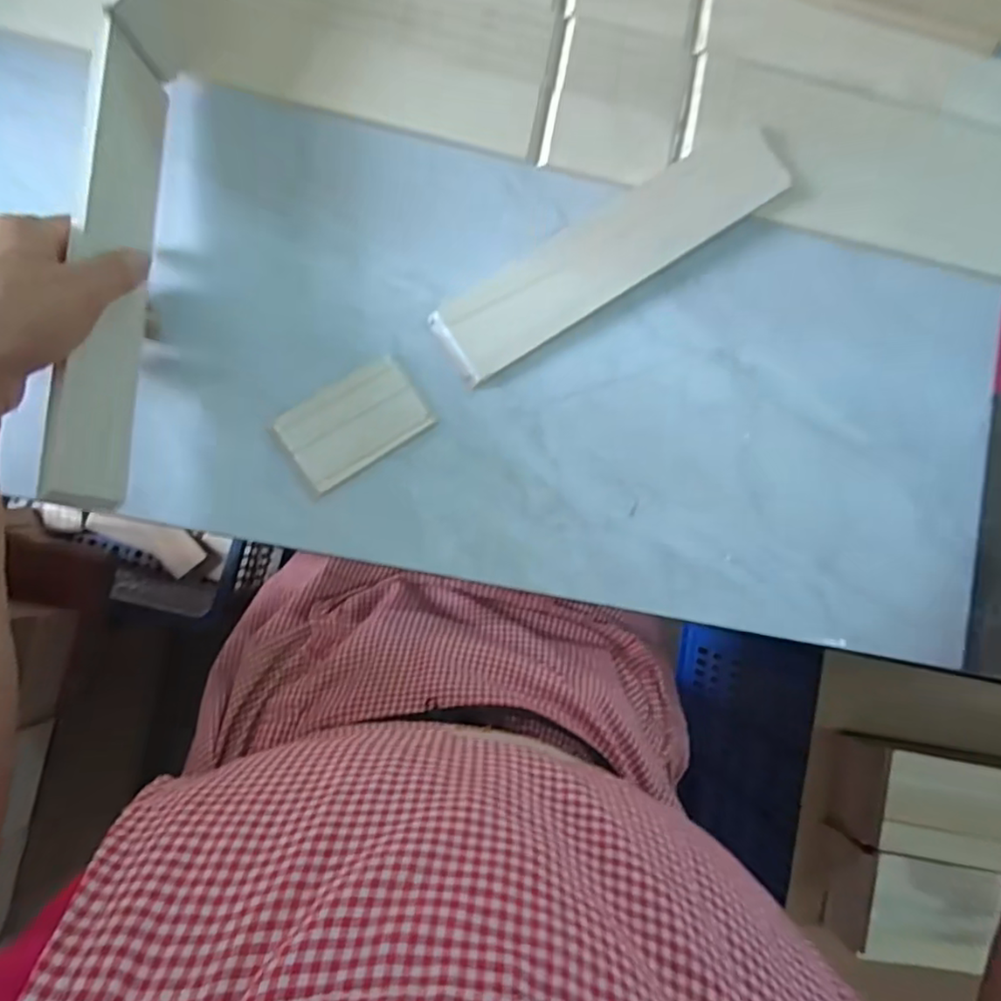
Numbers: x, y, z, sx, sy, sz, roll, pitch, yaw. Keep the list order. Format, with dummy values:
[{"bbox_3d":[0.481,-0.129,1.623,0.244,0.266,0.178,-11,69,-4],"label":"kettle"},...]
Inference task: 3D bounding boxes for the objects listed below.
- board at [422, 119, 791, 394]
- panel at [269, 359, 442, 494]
[{"bbox_3d":[0.080,-0.176,0.422,0.274,0.016,0.061,-33,90,-8],"label":"board"},{"bbox_3d":[-0.095,-0.050,0.399,0.090,0.004,0.055,-32,89,-8],"label":"panel"}]

